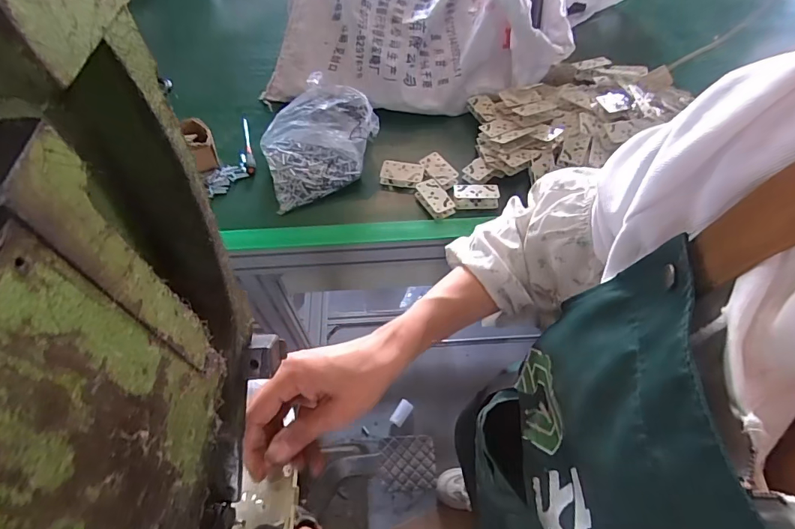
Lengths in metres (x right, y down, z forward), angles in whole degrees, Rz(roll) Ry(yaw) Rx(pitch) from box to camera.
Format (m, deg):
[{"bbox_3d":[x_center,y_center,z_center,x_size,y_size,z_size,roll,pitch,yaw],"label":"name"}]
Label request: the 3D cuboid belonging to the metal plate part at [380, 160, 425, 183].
[{"bbox_3d":[0.008,-0.174,0.786,0.079,0.009,0.036,5,57,5],"label":"metal plate part"}]

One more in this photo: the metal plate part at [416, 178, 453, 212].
[{"bbox_3d":[0.068,-0.125,0.756,0.040,0.006,0.077,-28,60,-15],"label":"metal plate part"}]

